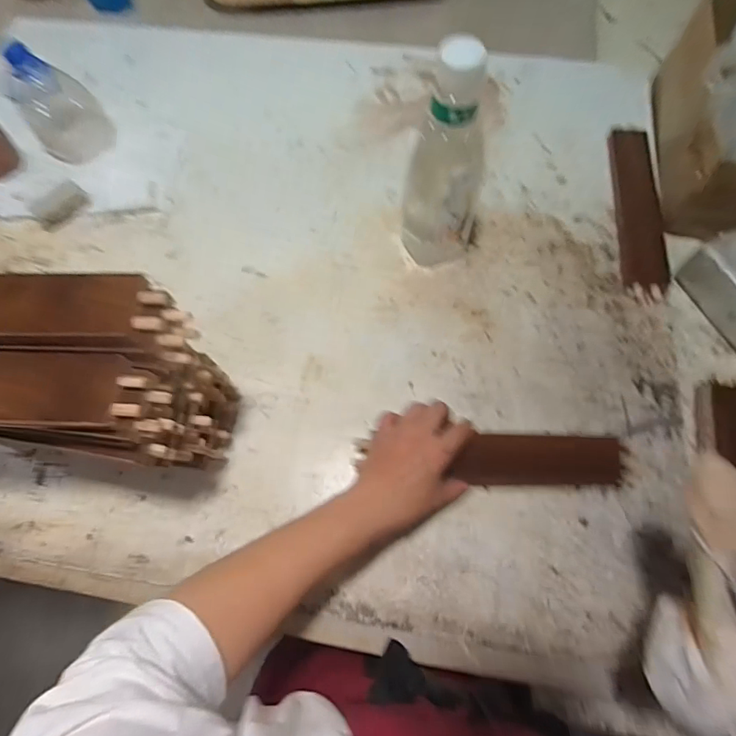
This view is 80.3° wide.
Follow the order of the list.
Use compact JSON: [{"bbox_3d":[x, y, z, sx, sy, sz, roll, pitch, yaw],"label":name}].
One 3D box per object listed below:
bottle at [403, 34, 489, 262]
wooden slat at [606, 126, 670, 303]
[{"bbox_3d":[0.085,-0.195,0.450,0.079,0.244,0.072,19,71,8],"label":"bottle"},{"bbox_3d":[0.351,-0.210,0.568,0.051,0.016,0.267,-1,68,19],"label":"wooden slat"}]

